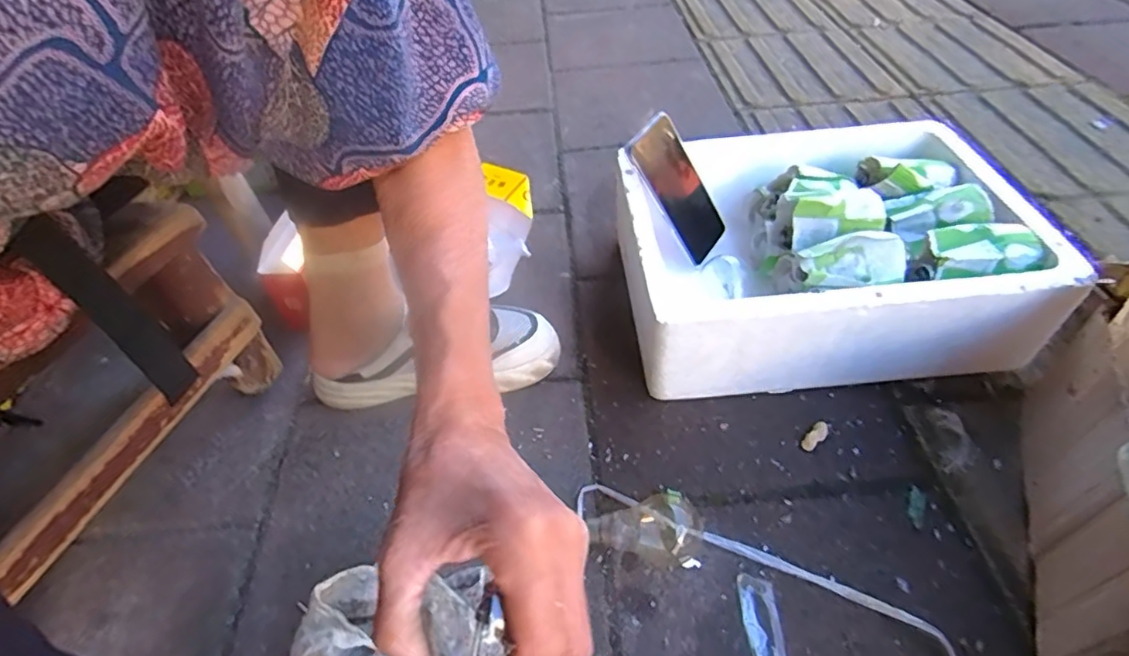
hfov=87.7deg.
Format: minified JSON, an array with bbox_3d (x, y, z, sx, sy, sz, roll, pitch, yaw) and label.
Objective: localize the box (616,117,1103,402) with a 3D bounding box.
[{"bbox_3d":[0.259,-0.078,0.631,0.383,0.132,0.278,-8,46,-1],"label":"box"}]

